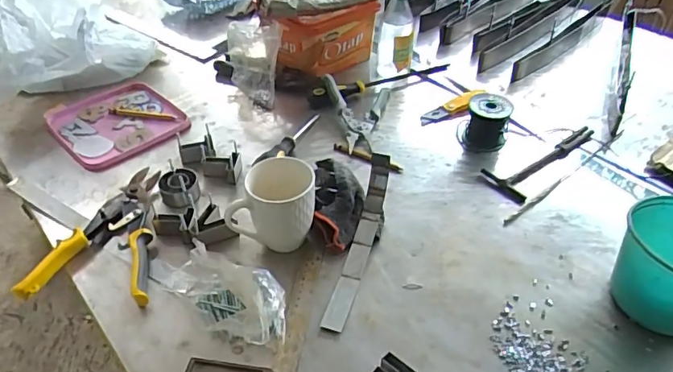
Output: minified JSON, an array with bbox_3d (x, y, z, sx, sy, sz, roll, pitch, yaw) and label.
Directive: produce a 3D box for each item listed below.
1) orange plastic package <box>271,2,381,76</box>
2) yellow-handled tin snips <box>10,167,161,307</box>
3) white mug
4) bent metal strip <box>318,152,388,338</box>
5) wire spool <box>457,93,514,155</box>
[{"bbox_3d":[-0.011,-0.277,0.984,0.201,0.123,0.064,-16,45,-18],"label":"orange plastic package"},{"bbox_3d":[-0.295,0.054,0.678,0.150,0.025,0.225,2,42,2],"label":"yellow-handled tin snips"},{"bbox_3d":[-0.080,0.027,0.647,0.107,0.112,0.076,1,42,0],"label":"white mug"},{"bbox_3d":[0.027,0.061,0.624,0.026,0.088,0.217,12,43,13],"label":"bent metal strip"},{"bbox_3d":[0.241,-0.106,0.827,0.077,0.072,0.069,12,43,13],"label":"wire spool"}]

